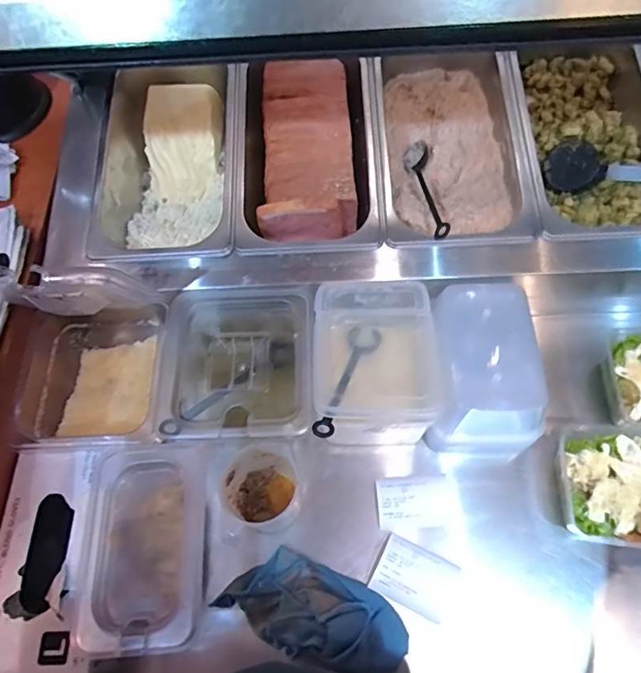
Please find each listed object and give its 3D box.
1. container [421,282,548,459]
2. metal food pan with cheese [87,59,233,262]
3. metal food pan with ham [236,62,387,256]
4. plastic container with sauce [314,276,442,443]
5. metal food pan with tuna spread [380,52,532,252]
[{"bbox_3d":[0.176,0.037,0.540,0.113,0.093,0.173,2,64,4],"label":"container"},{"bbox_3d":[-0.189,-0.221,0.649,0.175,0.092,0.301,-2,64,2],"label":"metal food pan with cheese"},{"bbox_3d":[-0.012,-0.222,0.628,0.174,0.085,0.275,0,64,3],"label":"metal food pan with ham"},{"bbox_3d":[0.058,0.033,0.553,0.126,0.107,0.164,-1,64,3],"label":"plastic container with sauce"},{"bbox_3d":[0.156,-0.242,0.633,0.167,0.084,0.307,-2,64,2],"label":"metal food pan with tuna spread"}]

